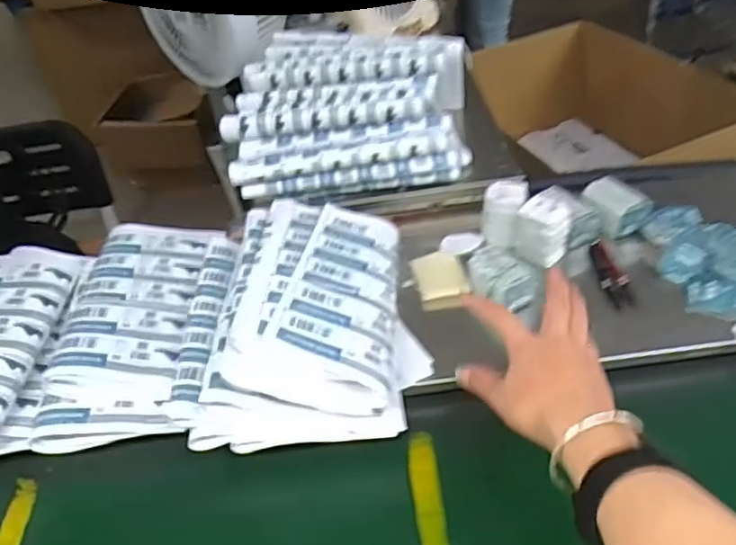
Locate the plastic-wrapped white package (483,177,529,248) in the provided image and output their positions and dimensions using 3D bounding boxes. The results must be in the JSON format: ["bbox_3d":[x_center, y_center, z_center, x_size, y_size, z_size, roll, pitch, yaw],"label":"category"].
[{"bbox_3d":[0.149,-0.062,0.691,0.046,0.057,0.056,4,40,16],"label":"plastic-wrapped white package"}]

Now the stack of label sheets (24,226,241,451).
[{"bbox_3d":[-0.222,0.046,0.638,0.175,0.049,0.282,-7,39,4],"label":"stack of label sheets"}]

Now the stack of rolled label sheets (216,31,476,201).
[{"bbox_3d":[-0.020,-0.198,0.783,0.298,0.120,0.218,-9,38,1],"label":"stack of rolled label sheets"}]

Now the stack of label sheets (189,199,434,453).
[{"bbox_3d":[-0.054,0.028,0.600,0.195,0.095,0.262,-8,38,3],"label":"stack of label sheets"}]

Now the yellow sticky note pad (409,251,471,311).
[{"bbox_3d":[0.076,0.008,0.662,0.049,0.017,0.079,-11,38,-1],"label":"yellow sticky note pad"}]

